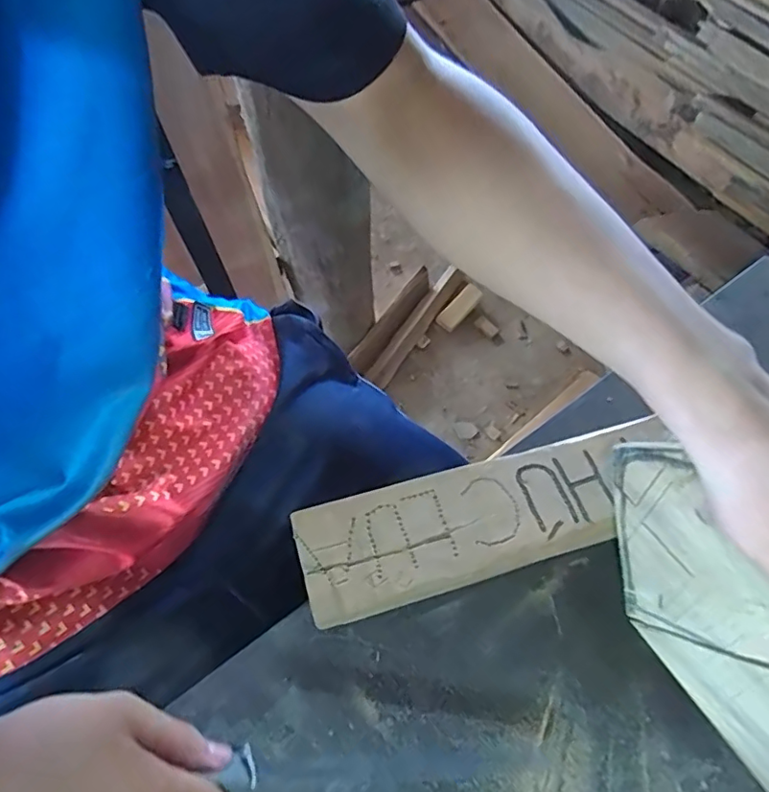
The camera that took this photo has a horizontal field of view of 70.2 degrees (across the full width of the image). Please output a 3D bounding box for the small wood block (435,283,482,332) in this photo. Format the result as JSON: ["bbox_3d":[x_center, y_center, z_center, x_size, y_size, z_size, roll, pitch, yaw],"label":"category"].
[{"bbox_3d":[0.186,-0.221,1.362,0.048,0.021,0.151,35,66,14],"label":"small wood block"}]

